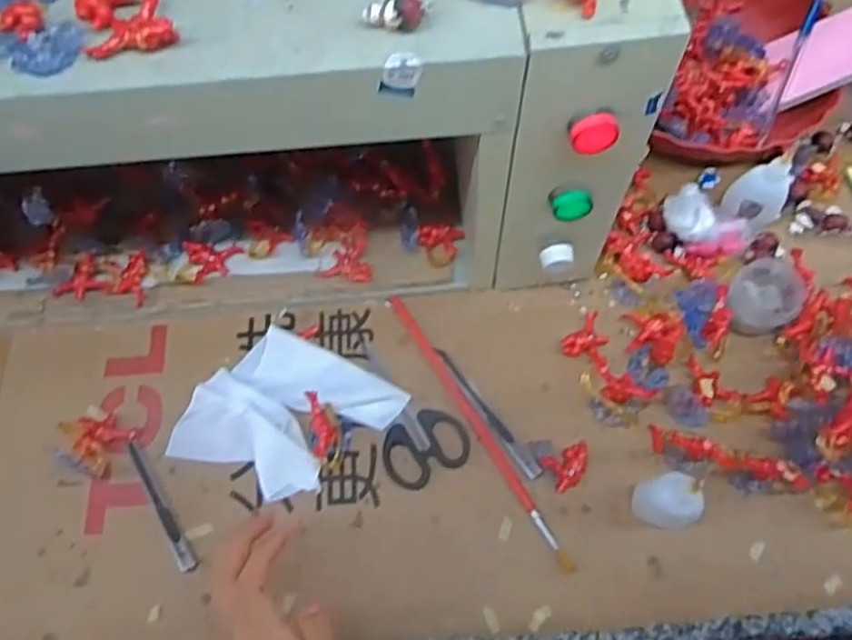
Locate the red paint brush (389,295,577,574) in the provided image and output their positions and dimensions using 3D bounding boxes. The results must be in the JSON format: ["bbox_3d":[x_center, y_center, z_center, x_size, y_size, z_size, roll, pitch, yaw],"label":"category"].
[{"bbox_3d":[0.040,0.083,0.557,0.010,0.006,0.261,-30,69,-10],"label":"red paint brush"}]

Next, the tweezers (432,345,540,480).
[{"bbox_3d":[0.048,0.074,0.561,0.012,0.004,0.129,-34,70,-12],"label":"tweezers"}]

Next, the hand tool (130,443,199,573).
[{"bbox_3d":[-0.208,0.145,0.541,0.012,0.006,0.112,-31,69,-11],"label":"hand tool"}]

